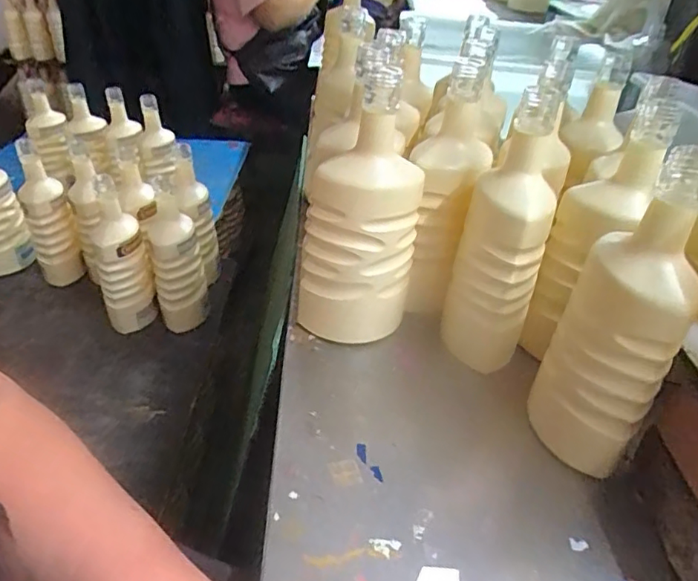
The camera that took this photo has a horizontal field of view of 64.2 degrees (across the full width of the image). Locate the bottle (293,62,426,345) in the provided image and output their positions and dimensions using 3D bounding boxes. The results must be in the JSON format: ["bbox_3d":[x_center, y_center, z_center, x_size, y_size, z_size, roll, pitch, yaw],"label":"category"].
[{"bbox_3d":[0.011,-0.061,0.526,0.092,0.254,0.082,22,39,24],"label":"bottle"}]

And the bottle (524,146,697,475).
[{"bbox_3d":[0.203,0.025,0.423,0.082,0.250,0.084,19,38,21],"label":"bottle"}]

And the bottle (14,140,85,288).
[{"bbox_3d":[-0.522,-0.125,0.970,0.068,0.240,0.070,-16,40,-23],"label":"bottle"}]

